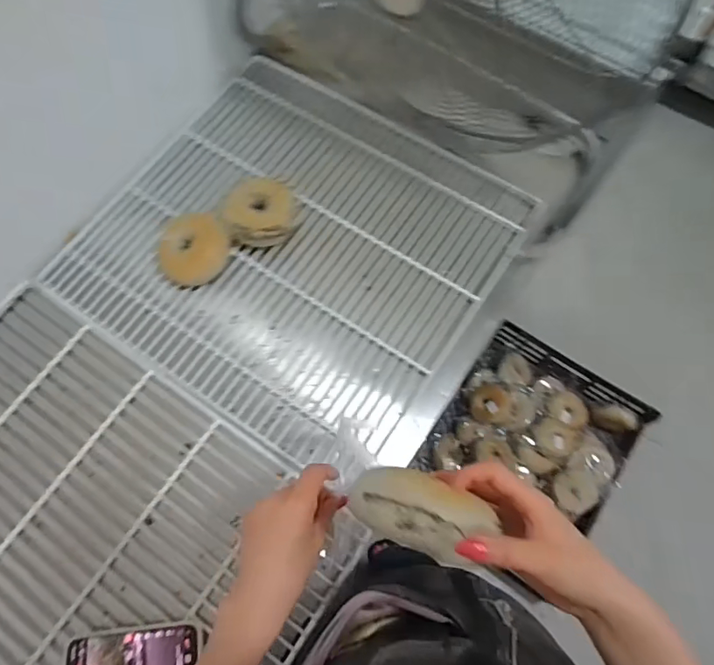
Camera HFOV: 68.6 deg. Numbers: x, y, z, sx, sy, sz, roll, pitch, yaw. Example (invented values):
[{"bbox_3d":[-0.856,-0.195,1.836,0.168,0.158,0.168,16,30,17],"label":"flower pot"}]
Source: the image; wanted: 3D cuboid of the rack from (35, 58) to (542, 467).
[{"bbox_3d":[-0.095,-0.134,0.793,0.556,0.020,0.524,32,75,12],"label":"rack"}]

